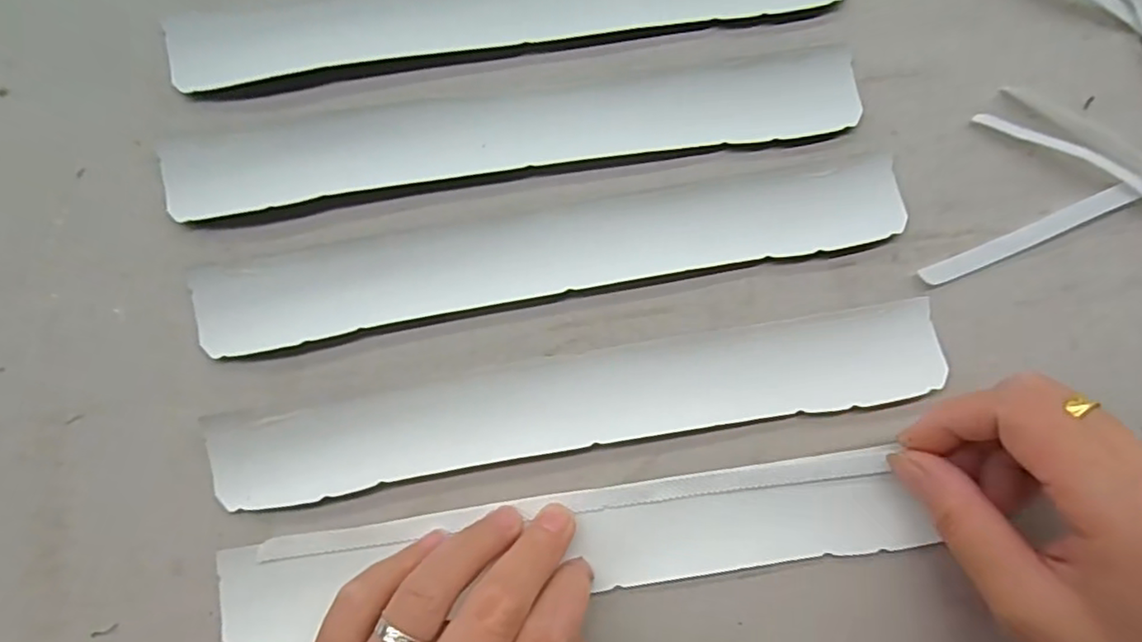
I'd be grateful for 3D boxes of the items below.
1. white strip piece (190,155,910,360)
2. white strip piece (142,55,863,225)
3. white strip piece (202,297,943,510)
[{"bbox_3d":[-0.003,-0.023,0.225,0.259,0.004,0.029,-11,84,-3],"label":"white strip piece"},{"bbox_3d":[-0.018,-0.069,0.229,0.257,0.004,0.028,-9,84,-3],"label":"white strip piece"},{"bbox_3d":[0.007,0.031,0.220,0.258,0.004,0.031,-9,84,-3],"label":"white strip piece"}]

